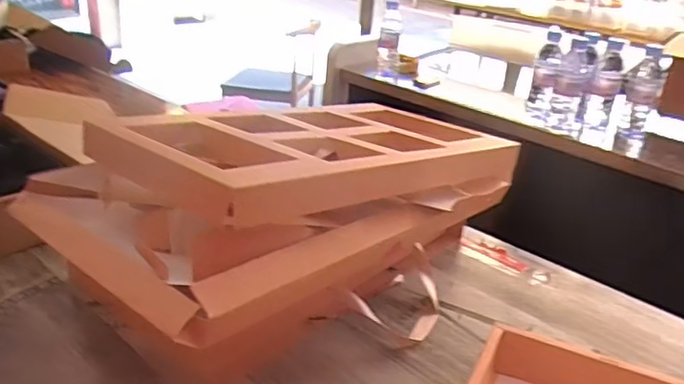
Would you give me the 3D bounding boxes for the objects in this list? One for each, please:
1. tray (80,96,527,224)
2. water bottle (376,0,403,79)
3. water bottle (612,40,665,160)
[{"bbox_3d":[-0.019,-0.044,0.703,0.247,0.057,0.451,20,22,39],"label":"tray"},{"bbox_3d":[0.119,-0.372,1.502,0.057,0.180,0.054,5,26,3],"label":"water bottle"},{"bbox_3d":[0.593,-0.178,1.212,0.064,0.201,0.078,17,29,25],"label":"water bottle"}]

